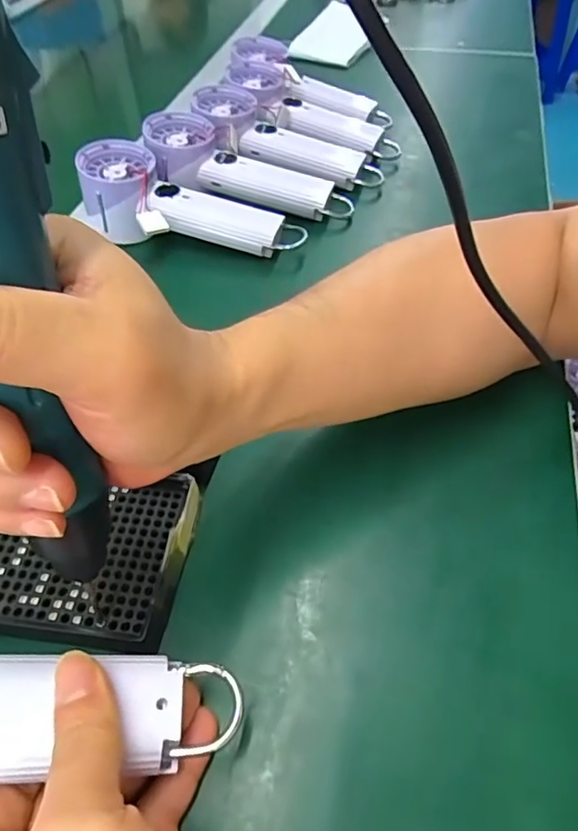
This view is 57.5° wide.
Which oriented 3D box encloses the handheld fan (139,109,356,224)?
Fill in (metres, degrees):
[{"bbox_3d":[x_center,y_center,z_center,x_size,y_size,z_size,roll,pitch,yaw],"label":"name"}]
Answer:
[{"bbox_3d":[-0.038,-0.217,0.477,0.190,0.034,0.062,20,53,-1],"label":"handheld fan"}]

